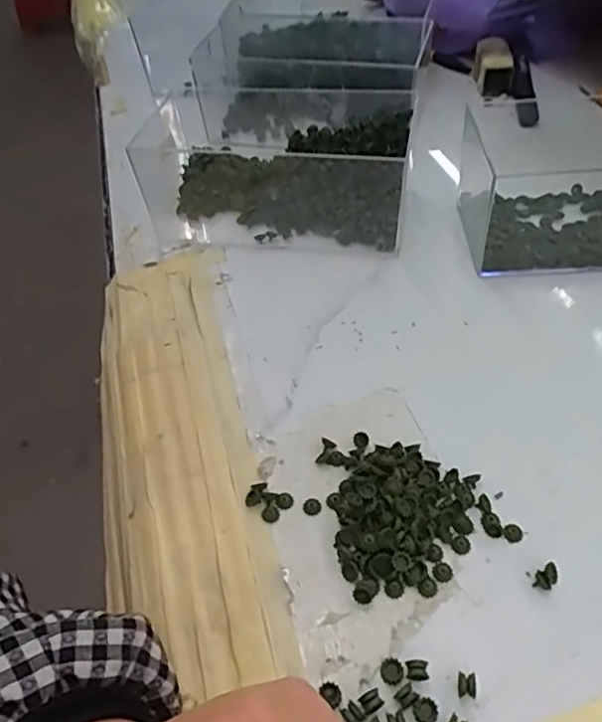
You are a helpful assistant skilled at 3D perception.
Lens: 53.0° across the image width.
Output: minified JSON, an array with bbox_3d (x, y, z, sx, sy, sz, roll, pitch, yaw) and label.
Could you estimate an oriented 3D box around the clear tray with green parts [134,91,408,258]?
[{"bbox_3d":[-0.018,-0.145,0.434,0.183,0.059,0.134,4,49,10],"label":"clear tray with green parts"}]

